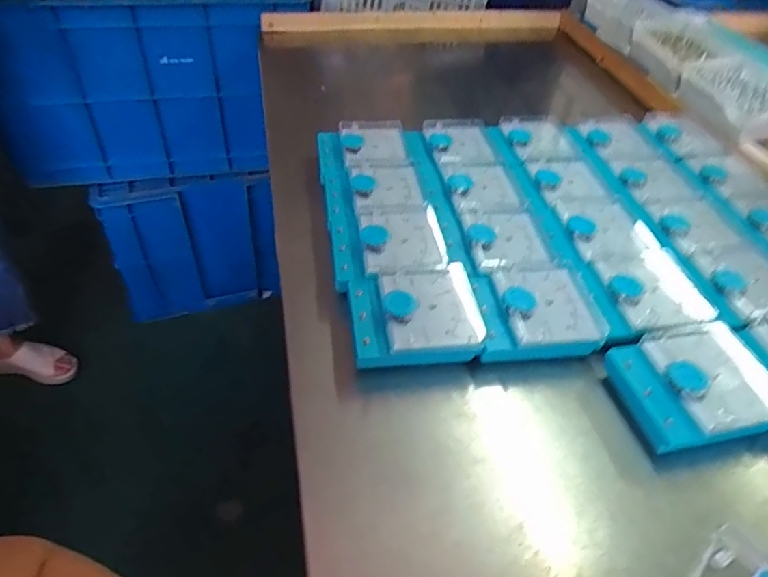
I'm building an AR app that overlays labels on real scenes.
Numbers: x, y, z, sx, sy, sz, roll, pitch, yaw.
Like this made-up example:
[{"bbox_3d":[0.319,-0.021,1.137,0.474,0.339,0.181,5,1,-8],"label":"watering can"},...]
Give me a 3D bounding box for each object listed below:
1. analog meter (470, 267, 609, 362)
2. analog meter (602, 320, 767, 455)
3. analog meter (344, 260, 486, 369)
[{"bbox_3d":[0.143,0.024,0.523,0.116,0.042,0.101,-3,45,-7],"label":"analog meter"},{"bbox_3d":[0.275,0.087,0.474,0.134,0.046,0.102,-9,46,-13],"label":"analog meter"},{"bbox_3d":[0.028,0.023,0.507,0.121,0.031,0.100,-4,45,-7],"label":"analog meter"}]

